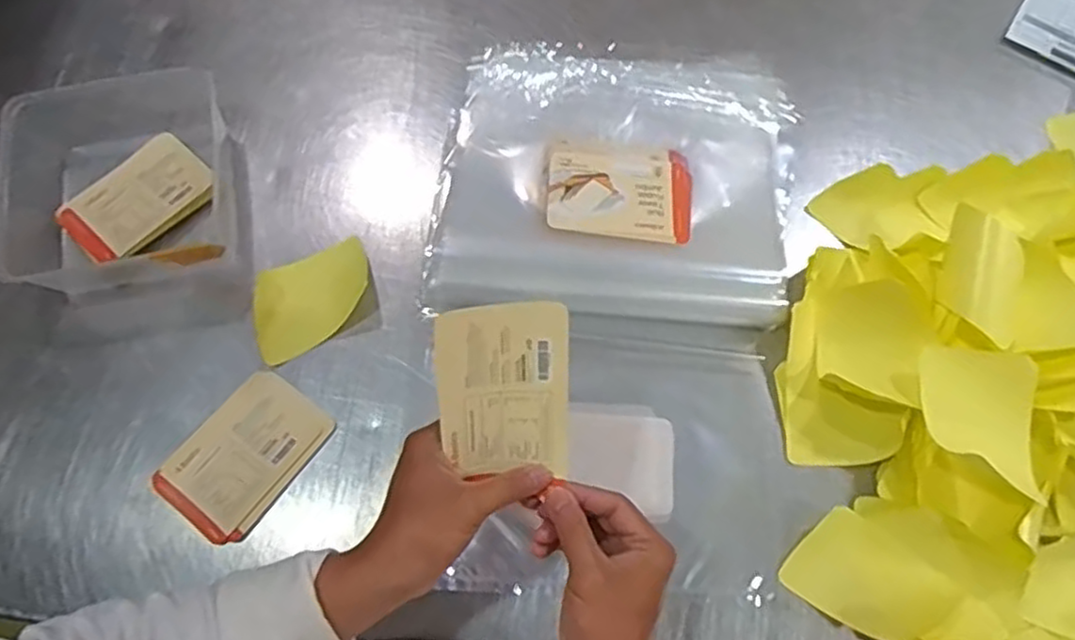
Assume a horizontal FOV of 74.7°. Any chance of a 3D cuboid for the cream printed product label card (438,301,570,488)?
[{"bbox_3d":[-0.021,0.044,0.445,0.081,0.005,0.110,-1,106,-9],"label":"cream printed product label card"}]

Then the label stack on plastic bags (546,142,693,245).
[{"bbox_3d":[0.078,-0.122,0.667,0.134,0.009,0.097,4,72,2],"label":"label stack on plastic bags"}]

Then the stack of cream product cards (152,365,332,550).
[{"bbox_3d":[-0.255,0.118,0.614,0.097,0.010,0.138,34,75,11],"label":"stack of cream product cards"}]

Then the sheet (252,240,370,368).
[{"bbox_3d":[-0.210,-0.020,0.661,0.119,0.020,0.082,-31,74,-9],"label":"sheet"}]

